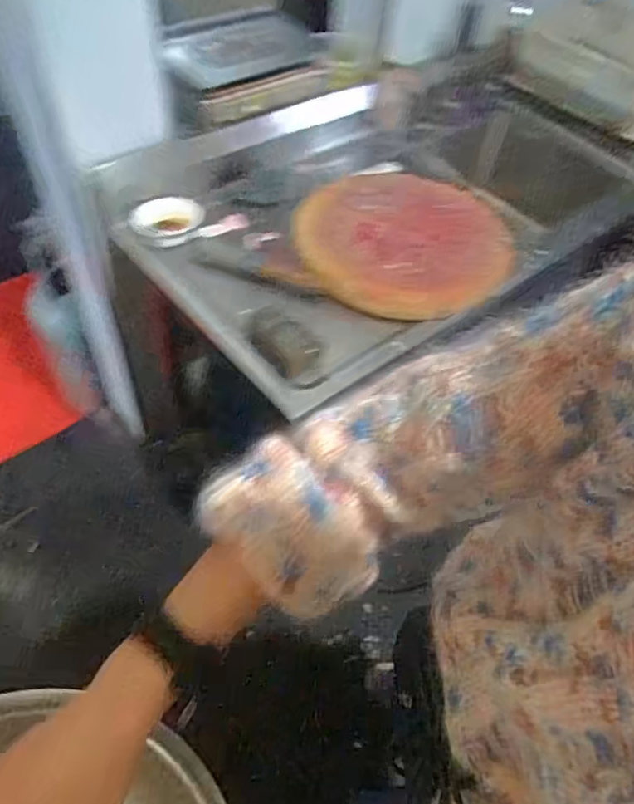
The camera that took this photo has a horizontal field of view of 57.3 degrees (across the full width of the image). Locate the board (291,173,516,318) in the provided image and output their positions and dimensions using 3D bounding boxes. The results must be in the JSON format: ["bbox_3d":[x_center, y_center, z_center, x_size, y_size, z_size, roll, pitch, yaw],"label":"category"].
[{"bbox_3d":[0.167,-0.324,1.133,0.422,0.055,0.422,0,55,-10],"label":"board"}]

